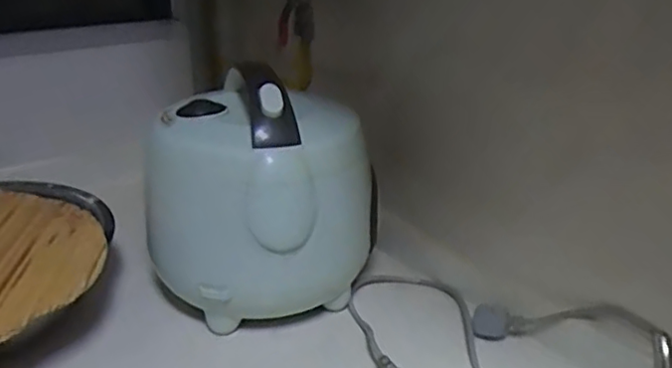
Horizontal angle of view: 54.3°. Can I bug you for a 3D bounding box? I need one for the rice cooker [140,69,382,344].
[{"bbox_3d":[-0.082,0.021,0.728,0.216,0.249,0.195,-13,27,-28],"label":"rice cooker"}]

